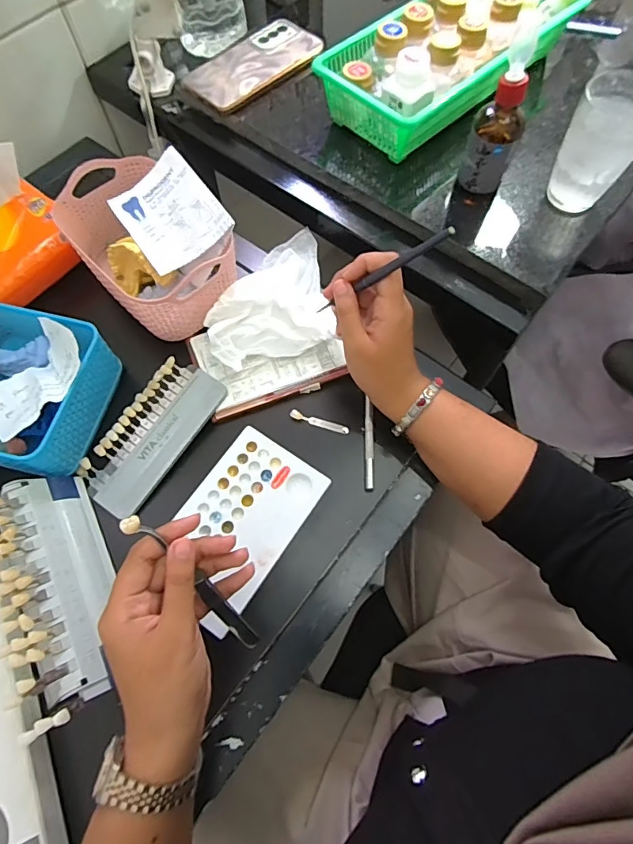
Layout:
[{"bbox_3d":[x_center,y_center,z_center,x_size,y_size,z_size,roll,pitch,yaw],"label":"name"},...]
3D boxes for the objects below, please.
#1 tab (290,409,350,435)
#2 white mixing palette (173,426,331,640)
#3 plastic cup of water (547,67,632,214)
[{"bbox_3d":[0.002,0.000,0.432,0.057,0.004,0.010,18,68,7],"label":"tab"},{"bbox_3d":[-0.067,0.085,0.391,0.092,0.009,0.149,33,71,12],"label":"white mixing palette"},{"bbox_3d":[0.252,-0.245,0.411,0.062,0.095,0.065,0,68,-1],"label":"plastic cup of water"}]

